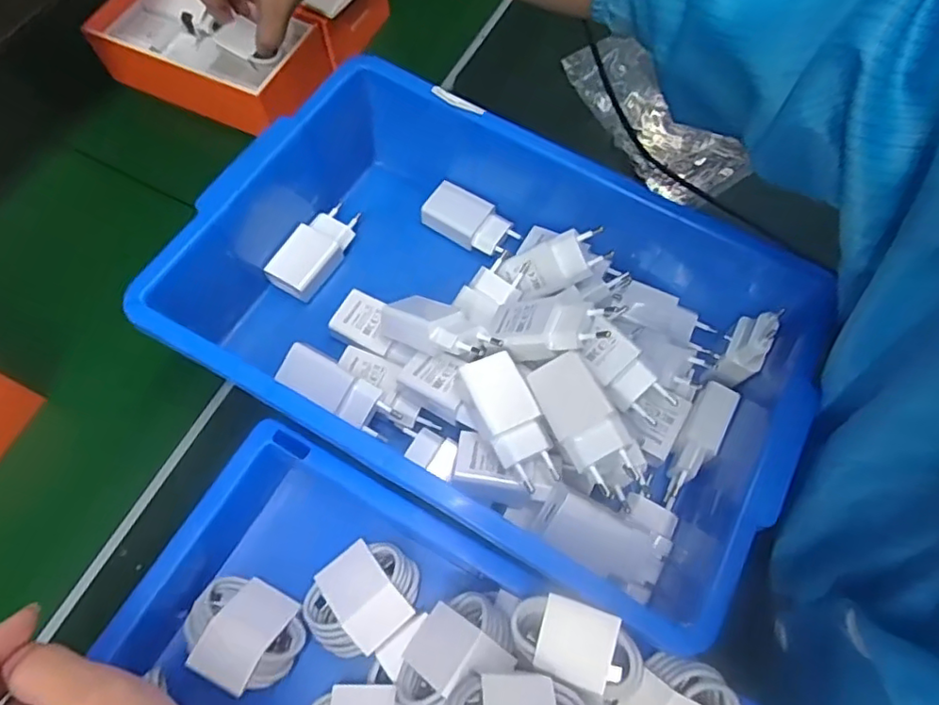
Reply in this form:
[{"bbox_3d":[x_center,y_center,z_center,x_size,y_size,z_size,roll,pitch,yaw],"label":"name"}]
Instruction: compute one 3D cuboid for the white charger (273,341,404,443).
[{"bbox_3d":[-0.083,0.026,0.381,0.079,0.022,0.029,34,71,-5],"label":"white charger"}]

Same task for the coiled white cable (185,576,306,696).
[{"bbox_3d":[-0.127,0.158,0.335,0.063,0.021,0.049,24,70,11],"label":"coiled white cable"}]

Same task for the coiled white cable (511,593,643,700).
[{"bbox_3d":[0.053,0.143,0.294,0.063,0.015,0.039,18,91,18],"label":"coiled white cable"}]

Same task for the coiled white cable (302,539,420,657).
[{"bbox_3d":[-0.063,0.142,0.347,0.065,0.017,0.053,-38,71,-14],"label":"coiled white cable"}]

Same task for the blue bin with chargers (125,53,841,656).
[{"bbox_3d":[0.012,-0.019,0.390,0.374,0.097,0.239,28,70,13],"label":"blue bin with chargers"}]

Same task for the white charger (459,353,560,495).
[{"bbox_3d":[0.023,0.040,0.357,0.036,0.023,0.083,-23,68,-8],"label":"white charger"}]

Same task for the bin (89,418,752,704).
[{"bbox_3d":[-0.025,0.173,0.310,0.315,0.080,0.155,26,70,12],"label":"bin"}]

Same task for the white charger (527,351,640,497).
[{"bbox_3d":[0.065,0.036,0.348,0.036,0.025,0.067,-29,63,9],"label":"white charger"}]

